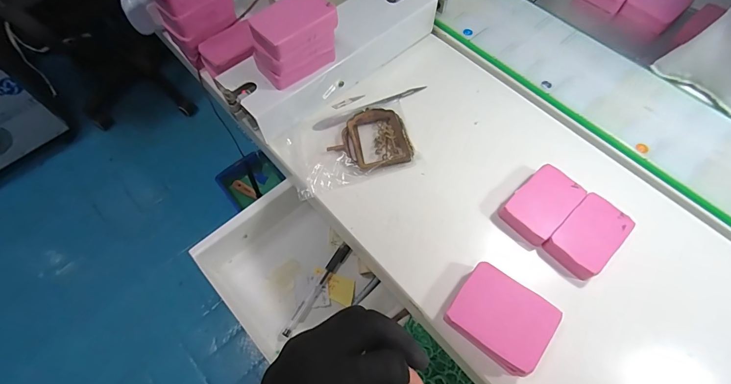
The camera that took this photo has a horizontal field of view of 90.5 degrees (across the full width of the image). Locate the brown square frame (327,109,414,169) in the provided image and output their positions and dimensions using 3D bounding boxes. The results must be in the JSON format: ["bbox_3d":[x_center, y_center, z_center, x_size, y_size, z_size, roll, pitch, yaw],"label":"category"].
[{"bbox_3d":[0.005,-0.053,0.373,0.076,0.009,0.069,-12,63,-5],"label":"brown square frame"}]

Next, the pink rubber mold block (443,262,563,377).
[{"bbox_3d":[0.105,0.098,0.285,0.069,0.025,0.060,37,69,18],"label":"pink rubber mold block"}]

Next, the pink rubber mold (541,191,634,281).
[{"bbox_3d":[0.197,0.038,0.319,0.072,0.015,0.046,-40,68,-17],"label":"pink rubber mold"}]

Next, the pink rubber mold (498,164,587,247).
[{"bbox_3d":[0.163,0.010,0.334,0.047,0.017,0.072,41,71,20],"label":"pink rubber mold"}]

